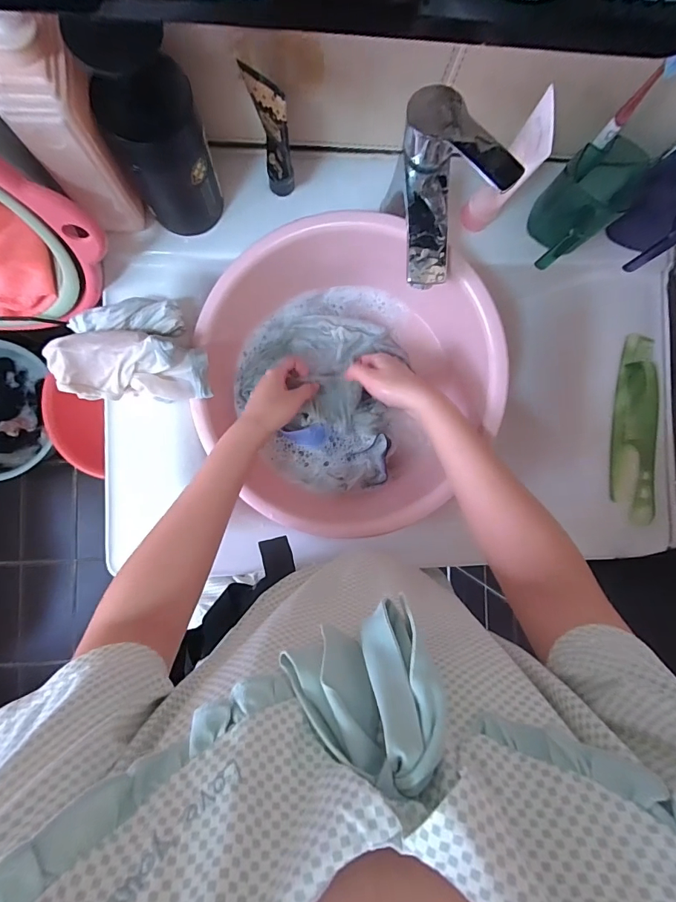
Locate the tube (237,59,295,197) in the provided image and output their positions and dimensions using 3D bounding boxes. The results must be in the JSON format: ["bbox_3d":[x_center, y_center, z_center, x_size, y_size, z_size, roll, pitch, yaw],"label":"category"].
[{"bbox_3d":[-0.063,-0.312,0.420,0.047,0.150,0.021,38,85,-3],"label":"tube"}]

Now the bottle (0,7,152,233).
[{"bbox_3d":[-0.225,-0.266,0.368,0.066,0.188,0.043,-21,90,-6],"label":"bottle"}]

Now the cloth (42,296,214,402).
[{"bbox_3d":[-0.225,-0.112,0.460,0.151,0.062,0.113,-5,89,-6],"label":"cloth"}]

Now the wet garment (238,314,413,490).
[{"bbox_3d":[-0.027,-0.065,0.540,0.203,0.045,0.210,9,88,-5],"label":"wet garment"}]

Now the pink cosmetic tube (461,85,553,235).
[{"bbox_3d":[0.171,-0.285,0.440,0.028,0.150,0.059,-1,88,-5],"label":"pink cosmetic tube"}]

